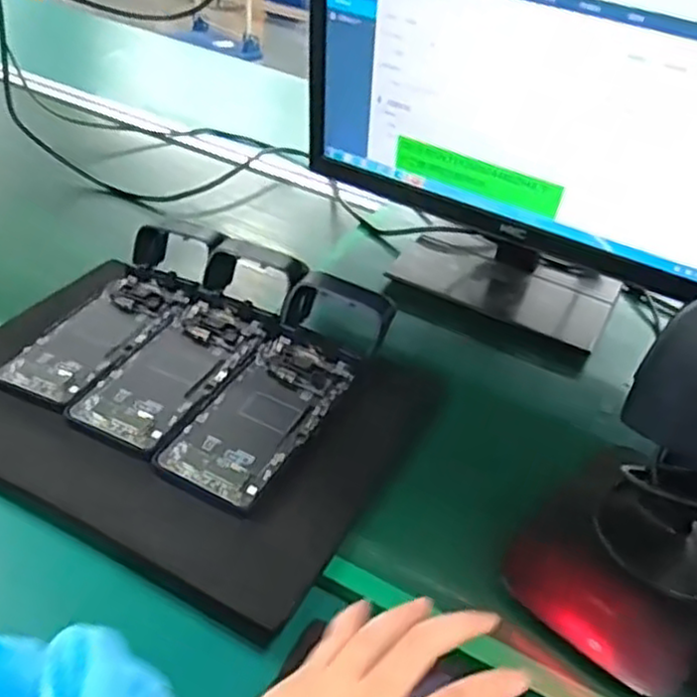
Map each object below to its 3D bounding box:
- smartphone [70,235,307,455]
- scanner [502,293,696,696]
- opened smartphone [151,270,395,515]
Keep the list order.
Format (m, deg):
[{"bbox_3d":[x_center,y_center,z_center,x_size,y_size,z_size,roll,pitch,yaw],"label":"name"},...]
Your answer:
[{"bbox_3d":[-0.114,-0.016,0.565,0.091,0.037,0.243,24,45,18],"label":"smartphone"},{"bbox_3d":[0.192,0.057,0.384,0.113,0.229,0.147,32,48,26],"label":"scanner"},{"bbox_3d":[-0.047,0.019,0.524,0.082,0.038,0.215,23,41,17],"label":"opened smartphone"}]

